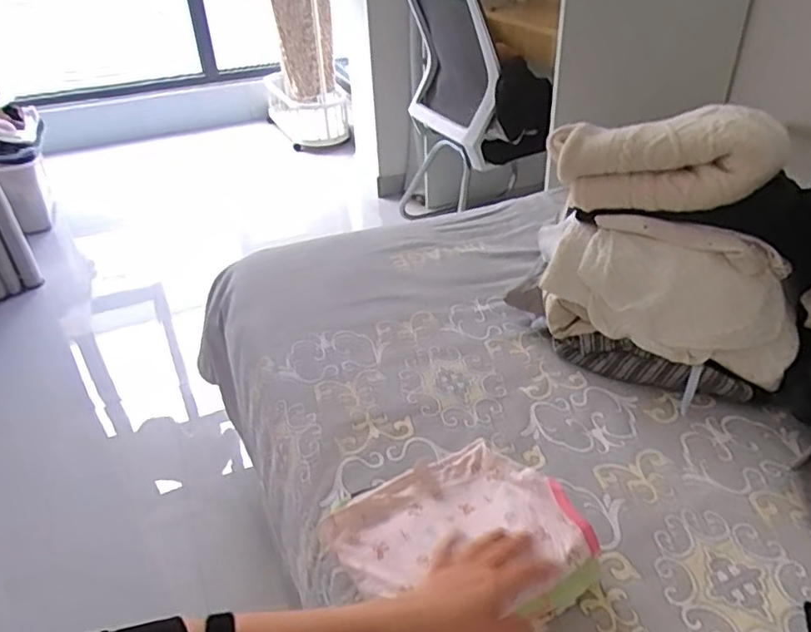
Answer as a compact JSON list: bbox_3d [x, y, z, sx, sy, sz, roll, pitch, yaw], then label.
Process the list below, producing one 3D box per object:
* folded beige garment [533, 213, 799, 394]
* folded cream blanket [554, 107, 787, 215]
[{"bbox_3d":[0.366,-0.020,0.878,0.340,0.176,0.143,11,37,19],"label":"folded beige garment"},{"bbox_3d":[0.369,-0.217,0.864,0.322,0.121,0.123,5,35,11],"label":"folded cream blanket"}]

